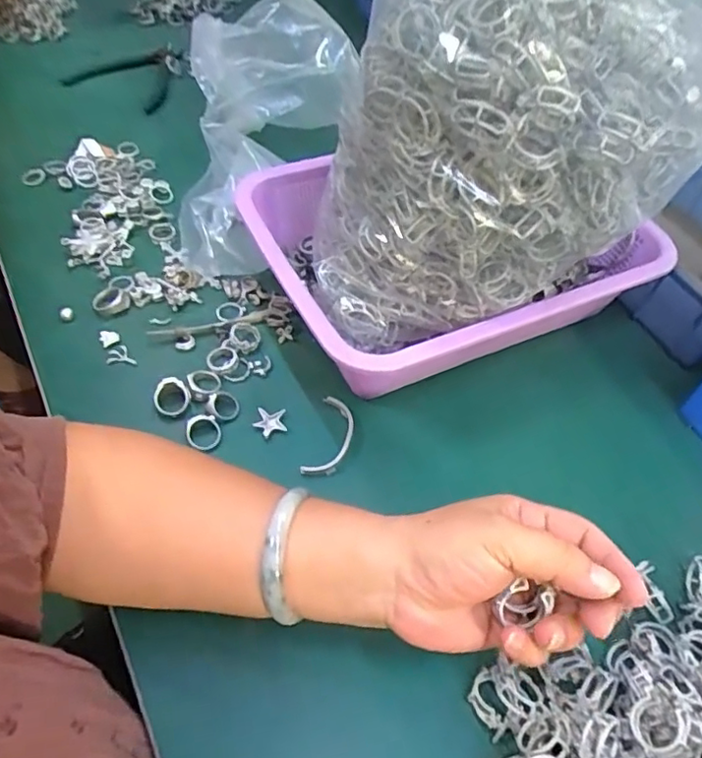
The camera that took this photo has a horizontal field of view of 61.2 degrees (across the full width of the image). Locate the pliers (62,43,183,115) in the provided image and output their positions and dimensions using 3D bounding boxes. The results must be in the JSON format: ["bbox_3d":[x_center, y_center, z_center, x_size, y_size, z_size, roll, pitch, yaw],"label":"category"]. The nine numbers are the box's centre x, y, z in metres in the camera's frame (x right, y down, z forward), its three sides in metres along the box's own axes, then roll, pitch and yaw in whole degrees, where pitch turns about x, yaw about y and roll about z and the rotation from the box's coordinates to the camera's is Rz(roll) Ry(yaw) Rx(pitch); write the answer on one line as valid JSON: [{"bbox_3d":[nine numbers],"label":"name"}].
[{"bbox_3d":[-0.252,-0.361,0.705,0.130,0.026,0.119,26,55,14],"label":"pliers"}]

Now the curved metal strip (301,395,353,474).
[{"bbox_3d":[-0.014,0.040,0.418,0.026,0.008,0.065,14,53,5],"label":"curved metal strip"}]

